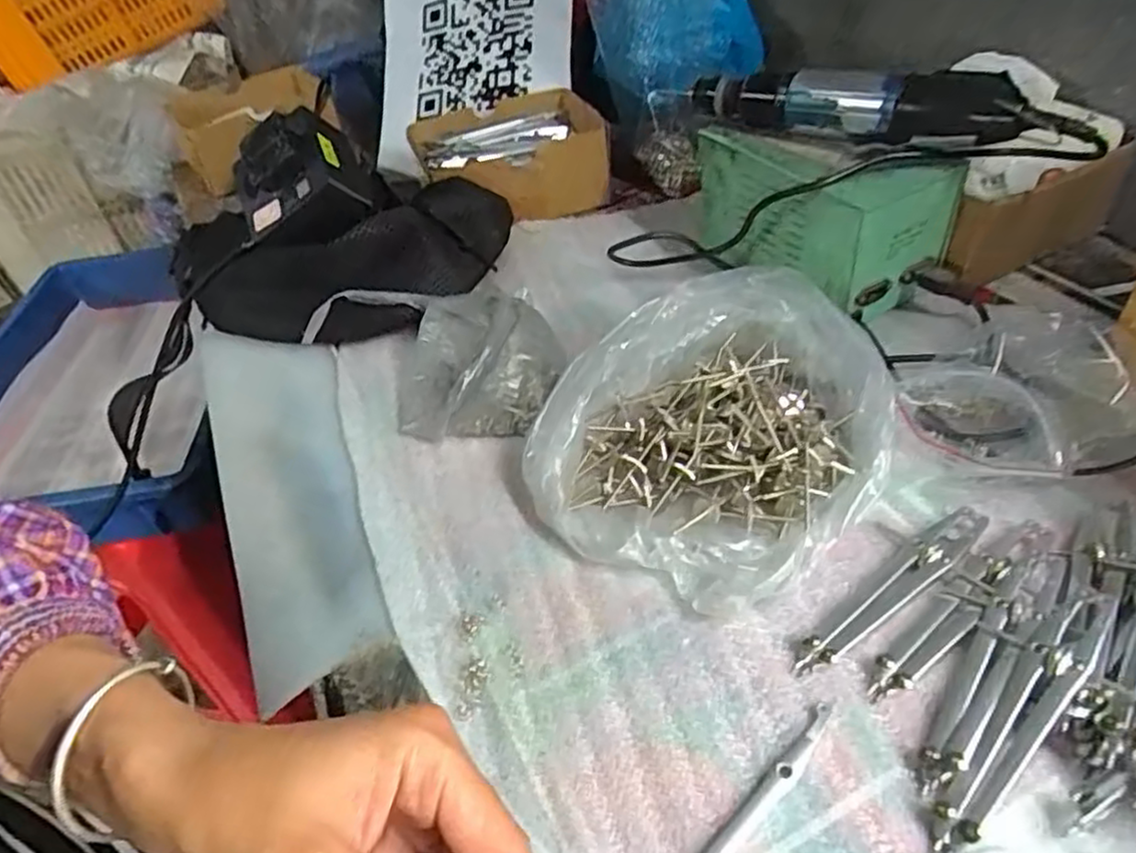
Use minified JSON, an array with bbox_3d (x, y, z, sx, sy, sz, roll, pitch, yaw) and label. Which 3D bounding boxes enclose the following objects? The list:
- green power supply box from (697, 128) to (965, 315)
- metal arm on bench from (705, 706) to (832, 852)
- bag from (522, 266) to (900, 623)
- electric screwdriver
[{"bbox_3d":[0.169,-0.154,0.516,0.082,0.095,0.168,-32,49,-23],"label":"green power supply box"},{"bbox_3d":[0.066,0.153,0.277,0.125,0.009,0.009,-37,51,-27],"label":"metal arm on bench"},{"bbox_3d":[0.077,-0.003,0.401,0.181,0.059,0.191,22,51,28],"label":"bag"},{"bbox_3d":[0.178,-0.209,0.470,0.211,0.040,0.040,23,52,28],"label":"electric screwdriver"}]

